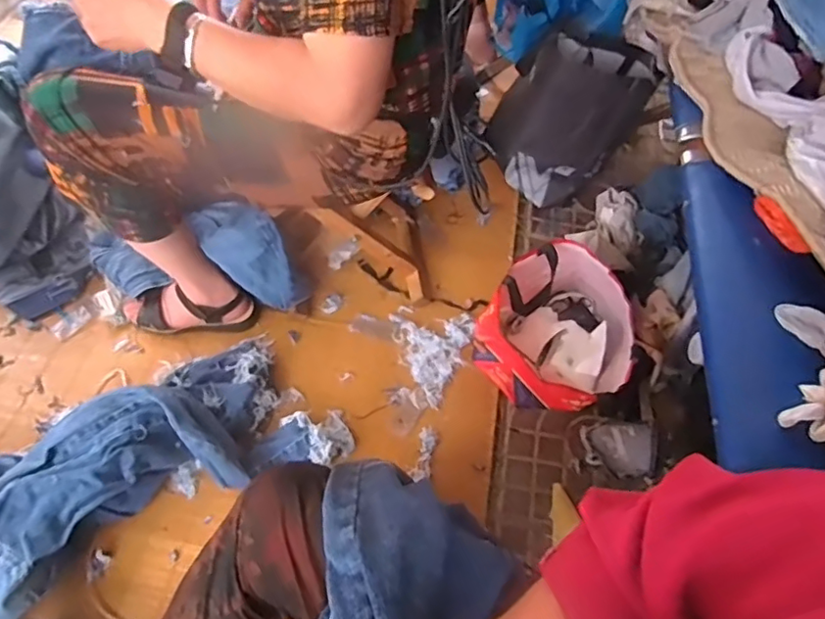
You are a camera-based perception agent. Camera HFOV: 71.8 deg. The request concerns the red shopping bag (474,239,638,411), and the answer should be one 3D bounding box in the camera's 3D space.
[{"bbox_3d":[0.275,0.034,1.014,0.263,0.178,0.249,-37,66,-25],"label":"red shopping bag"}]

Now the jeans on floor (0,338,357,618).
[{"bbox_3d":[-0.470,0.246,0.869,0.626,0.117,0.299,-26,62,-20],"label":"jeans on floor"}]

